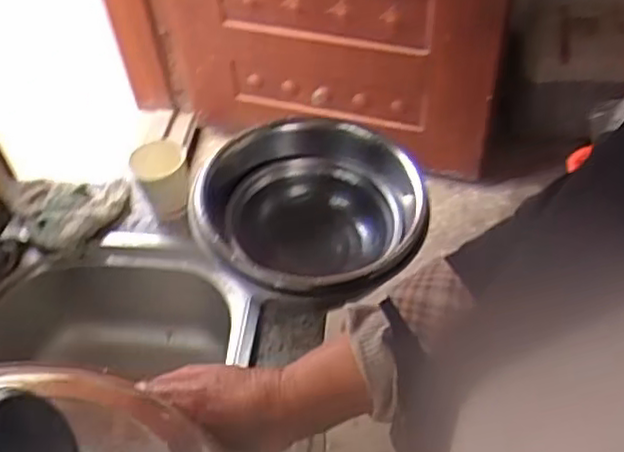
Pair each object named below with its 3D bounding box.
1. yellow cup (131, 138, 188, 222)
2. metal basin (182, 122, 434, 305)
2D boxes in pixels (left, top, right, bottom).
[{"bbox_3d":[-0.194,-0.059,0.908,0.068,0.094,0.062,-2,49,3],"label":"yellow cup"},{"bbox_3d":[0.004,-0.010,0.814,0.252,0.118,0.250,-2,49,3],"label":"metal basin"}]

